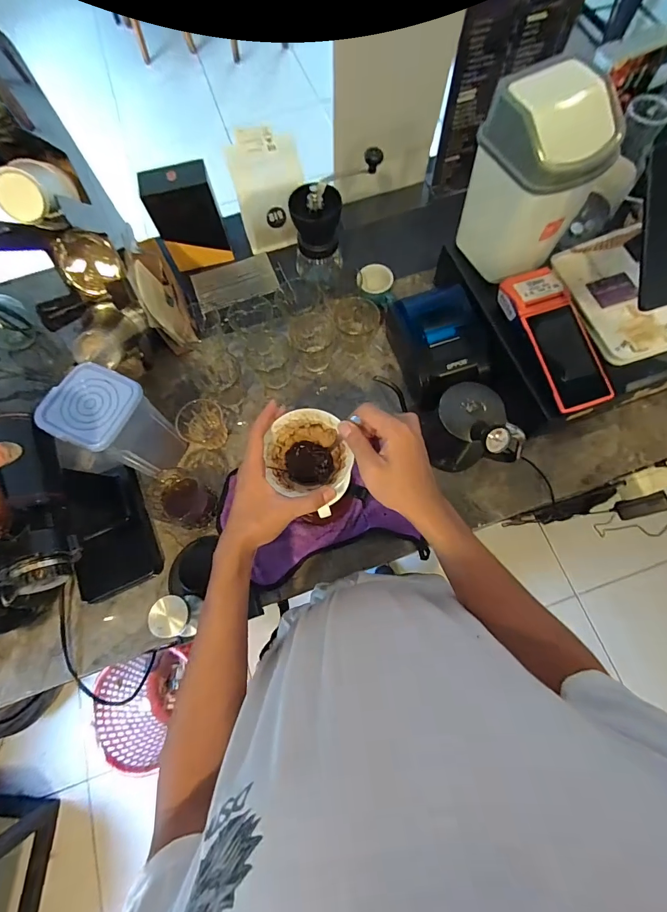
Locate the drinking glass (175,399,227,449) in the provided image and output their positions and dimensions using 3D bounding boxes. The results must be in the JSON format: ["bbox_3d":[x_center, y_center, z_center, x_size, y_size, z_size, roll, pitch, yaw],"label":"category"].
[{"bbox_3d":[-0.219,-0.050,0.653,0.077,0.075,0.067,-40,74,-11],"label":"drinking glass"}]

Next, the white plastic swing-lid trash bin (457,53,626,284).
[{"bbox_3d":[0.274,-0.373,0.531,0.123,0.198,0.143,-31,73,-8],"label":"white plastic swing-lid trash bin"}]

